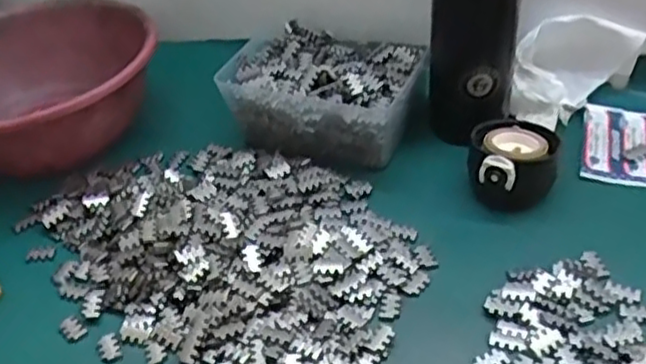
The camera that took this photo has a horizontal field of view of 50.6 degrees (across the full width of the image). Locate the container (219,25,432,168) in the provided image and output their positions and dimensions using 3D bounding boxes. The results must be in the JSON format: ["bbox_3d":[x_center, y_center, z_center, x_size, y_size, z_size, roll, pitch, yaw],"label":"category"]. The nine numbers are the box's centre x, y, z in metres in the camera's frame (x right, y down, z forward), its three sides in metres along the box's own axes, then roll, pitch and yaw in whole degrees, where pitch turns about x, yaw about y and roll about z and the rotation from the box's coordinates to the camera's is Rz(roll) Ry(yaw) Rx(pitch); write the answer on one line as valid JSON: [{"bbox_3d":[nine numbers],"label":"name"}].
[{"bbox_3d":[0.008,-0.079,0.574,0.156,0.054,0.124,12,42,23],"label":"container"}]

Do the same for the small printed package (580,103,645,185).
[{"bbox_3d":[0.244,-0.027,0.524,0.082,0.004,0.084,6,47,18],"label":"small printed package"}]

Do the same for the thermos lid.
[{"bbox_3d":[0.137,-0.010,0.490,0.060,0.050,0.064,-5,38,4],"label":"thermos lid"}]

